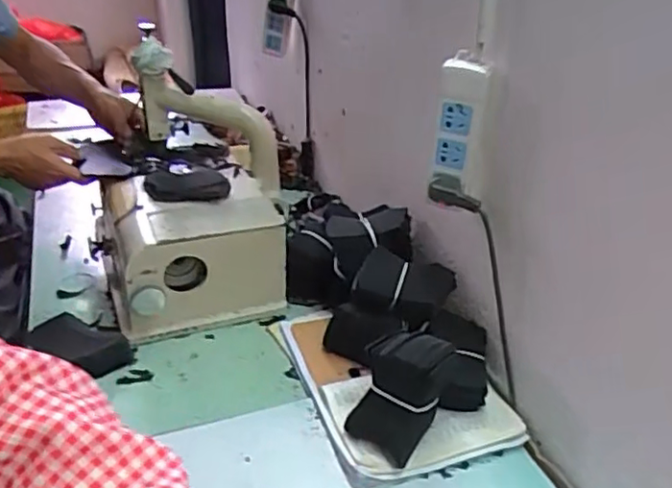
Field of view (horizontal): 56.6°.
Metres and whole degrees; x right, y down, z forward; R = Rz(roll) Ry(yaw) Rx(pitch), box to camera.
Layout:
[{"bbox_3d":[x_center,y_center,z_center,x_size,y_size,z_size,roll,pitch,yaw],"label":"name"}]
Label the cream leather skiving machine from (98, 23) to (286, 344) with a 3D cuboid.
[{"bbox_3d":[-0.222,-0.082,0.942,0.283,0.316,0.299,-14,34,-23],"label":"cream leather skiving machine"}]

